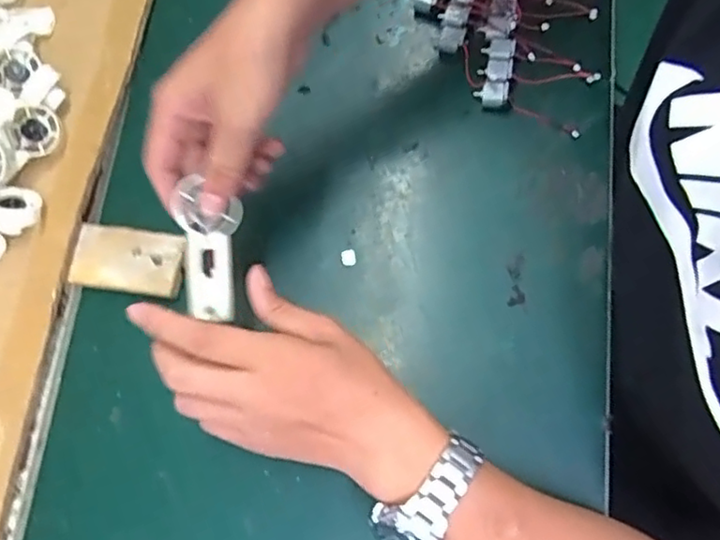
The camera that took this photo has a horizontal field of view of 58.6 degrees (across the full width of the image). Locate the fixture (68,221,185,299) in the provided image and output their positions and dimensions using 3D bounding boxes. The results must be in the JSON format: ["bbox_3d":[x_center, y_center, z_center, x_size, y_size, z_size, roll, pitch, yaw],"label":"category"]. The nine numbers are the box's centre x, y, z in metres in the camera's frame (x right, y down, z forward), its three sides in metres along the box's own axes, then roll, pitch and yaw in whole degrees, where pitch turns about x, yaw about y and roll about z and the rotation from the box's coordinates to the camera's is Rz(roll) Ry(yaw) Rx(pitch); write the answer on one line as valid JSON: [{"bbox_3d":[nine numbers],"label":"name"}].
[{"bbox_3d":[-0.178,-0.009,0.494,0.088,0.015,0.049,7,74,10],"label":"fixture"}]

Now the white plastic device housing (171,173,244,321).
[{"bbox_3d":[-0.097,-0.013,0.420,0.042,0.012,0.088,-7,90,0],"label":"white plastic device housing"}]

